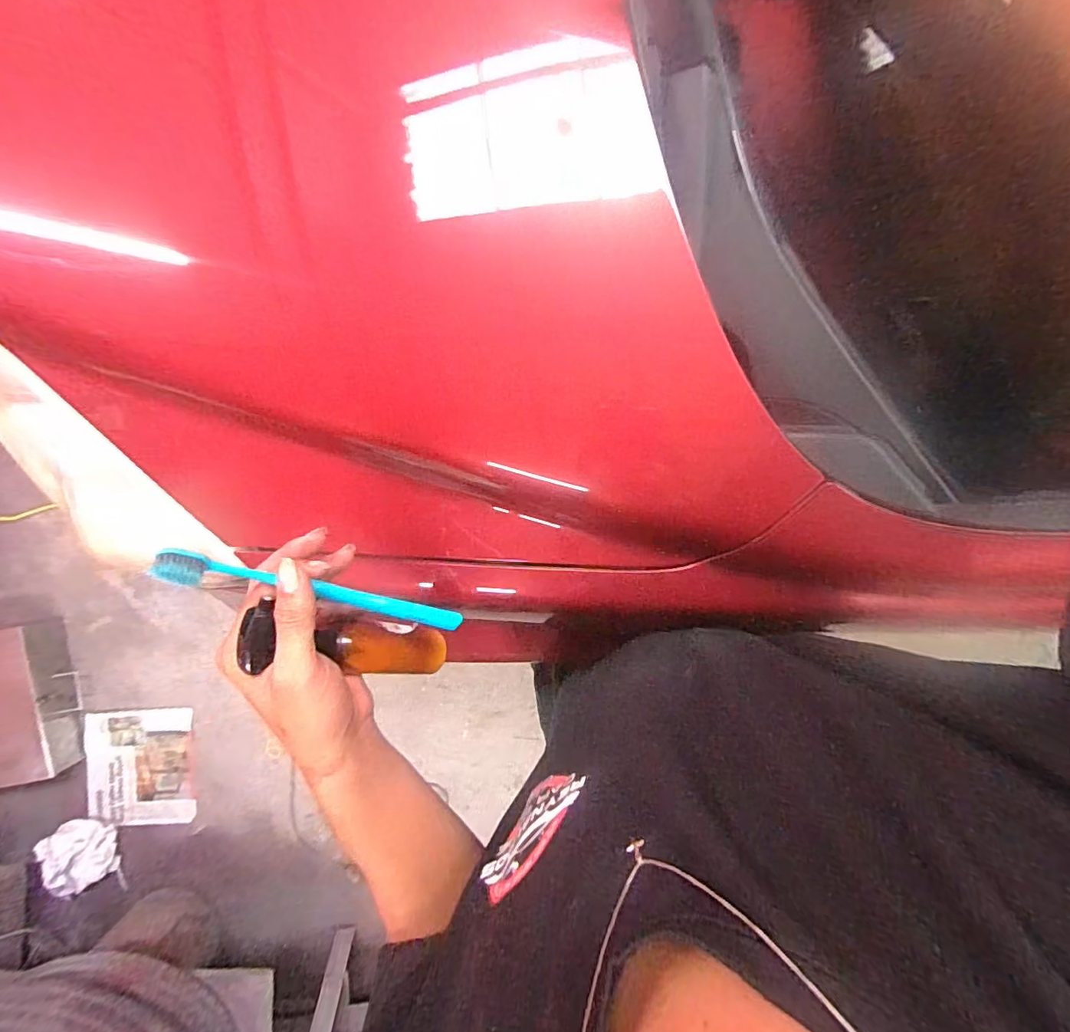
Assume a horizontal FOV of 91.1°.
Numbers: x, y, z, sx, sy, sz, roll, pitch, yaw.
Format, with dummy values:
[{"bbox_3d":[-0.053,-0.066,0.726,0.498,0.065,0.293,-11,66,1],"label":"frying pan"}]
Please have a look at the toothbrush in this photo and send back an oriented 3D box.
[{"bbox_3d":[-0.126,0.048,0.320,0.177,0.019,0.016,20,90,-35],"label":"toothbrush"}]

